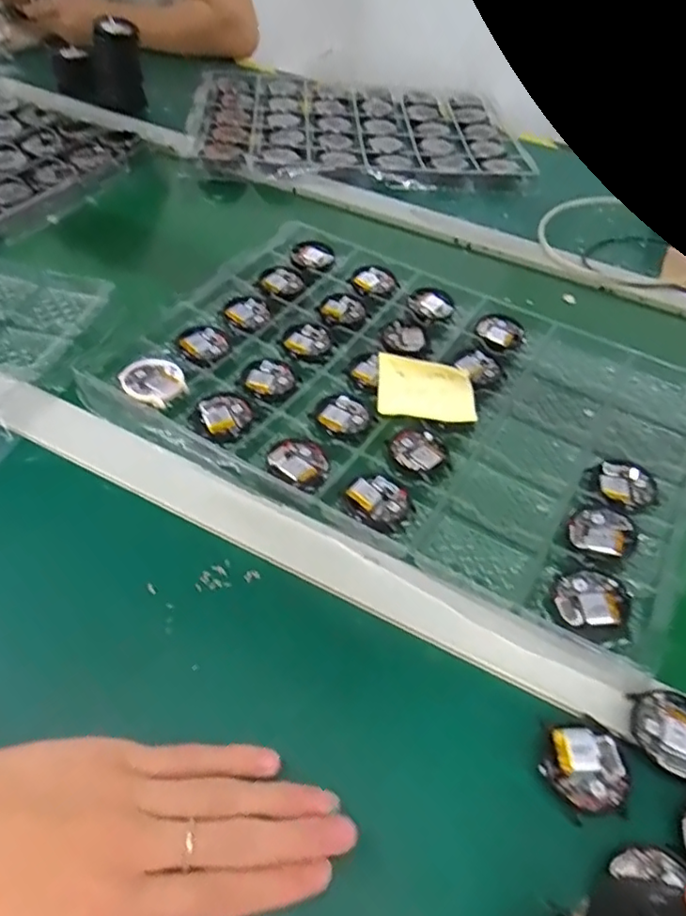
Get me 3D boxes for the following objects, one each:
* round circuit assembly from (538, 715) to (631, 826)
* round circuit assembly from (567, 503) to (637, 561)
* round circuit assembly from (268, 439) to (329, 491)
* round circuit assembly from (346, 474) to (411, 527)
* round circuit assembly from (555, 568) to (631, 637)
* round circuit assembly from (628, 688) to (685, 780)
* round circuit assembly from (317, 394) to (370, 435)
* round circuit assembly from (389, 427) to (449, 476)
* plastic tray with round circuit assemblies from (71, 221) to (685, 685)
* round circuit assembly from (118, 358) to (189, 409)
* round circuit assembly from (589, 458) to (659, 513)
[{"bbox_3d":[0.123,0.156,0.298,0.040,0.004,0.049,27,52,17],"label":"round circuit assembly"},{"bbox_3d":[0.174,0.050,0.394,0.040,0.008,0.043,3,49,-3],"label":"round circuit assembly"},{"bbox_3d":[-0.031,0.004,0.412,0.040,0.004,0.044,3,49,-3],"label":"round circuit assembly"},{"bbox_3d":[0.025,0.027,0.398,0.041,0.007,0.039,3,49,-3],"label":"round circuit assembly"},{"bbox_3d":[0.150,0.087,0.356,0.041,0.010,0.040,3,49,-3],"label":"round circuit assembly"},{"bbox_3d":[0.175,0.144,0.309,0.041,0.006,0.044,3,49,-3],"label":"round circuit assembly"},{"bbox_3d":[-0.001,-0.033,0.453,0.038,0.004,0.041,3,49,-3],"label":"round circuit assembly"},{"bbox_3d":[0.055,-0.005,0.435,0.043,0.004,0.038,-35,61,-30],"label":"round circuit assembly"},{"bbox_3d":[0.057,-0.060,0.471,0.430,0.017,0.302,26,52,16],"label":"plastic tray with round circuit assemblies"},{"bbox_3d":[-0.144,-0.060,0.454,0.047,0.006,0.044,3,49,-3],"label":"round circuit assembly"},{"bbox_3d":[0.203,0.019,0.425,0.046,0.005,0.045,3,49,-3],"label":"round circuit assembly"}]

